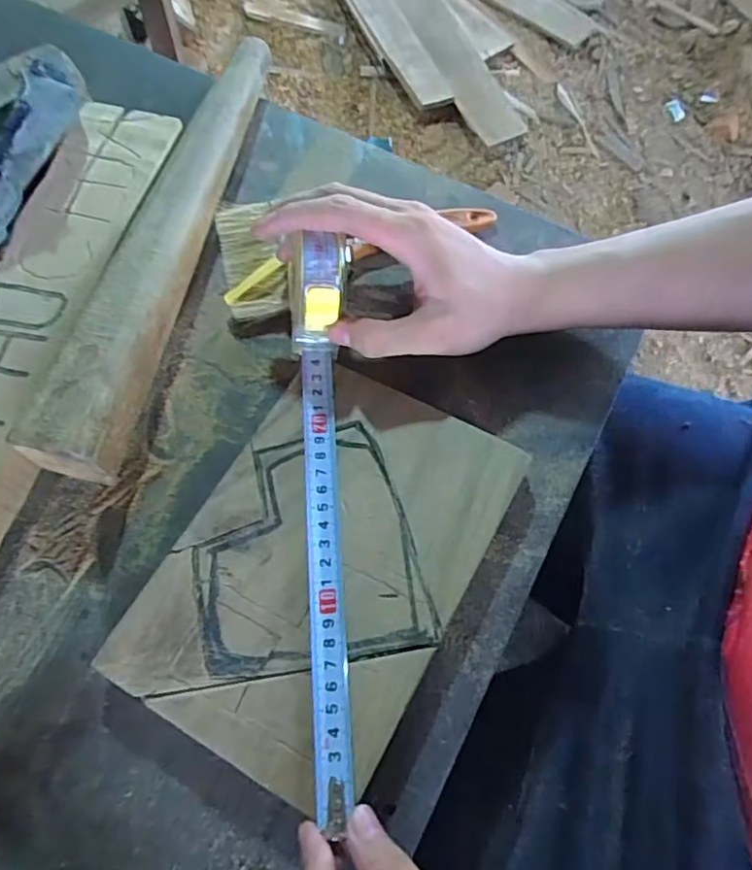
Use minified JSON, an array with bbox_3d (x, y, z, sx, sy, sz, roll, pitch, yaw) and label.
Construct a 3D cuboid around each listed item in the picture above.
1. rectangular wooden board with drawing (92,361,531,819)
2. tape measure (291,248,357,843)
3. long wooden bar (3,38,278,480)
[{"bbox_3d":[-0.026,0.068,0.322,0.141,0.028,0.203,29,70,9],"label":"rectangular wooden board with drawing"},{"bbox_3d":[-0.026,0.035,0.312,0.030,0.046,0.285,-3,75,-3],"label":"tape measure"},{"bbox_3d":[-0.133,-0.143,0.395,0.048,0.050,0.362,11,68,2],"label":"long wooden bar"}]

